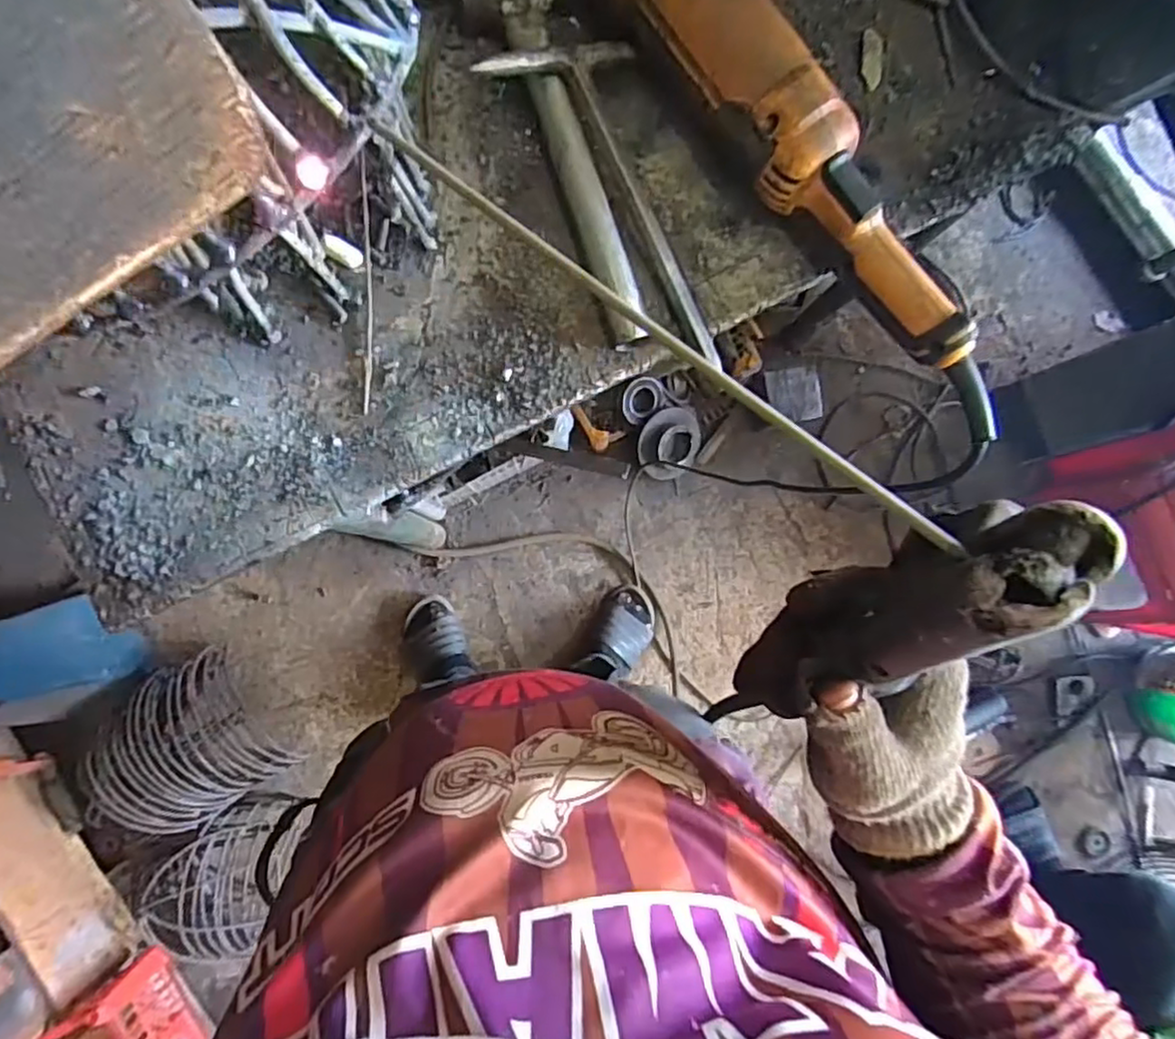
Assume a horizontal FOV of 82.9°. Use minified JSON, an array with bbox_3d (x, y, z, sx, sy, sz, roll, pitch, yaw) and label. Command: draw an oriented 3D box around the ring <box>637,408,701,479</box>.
[{"bbox_3d":[0.154,-0.144,1.266,0.116,0.087,0.122,0,89,-4],"label":"ring"}]

